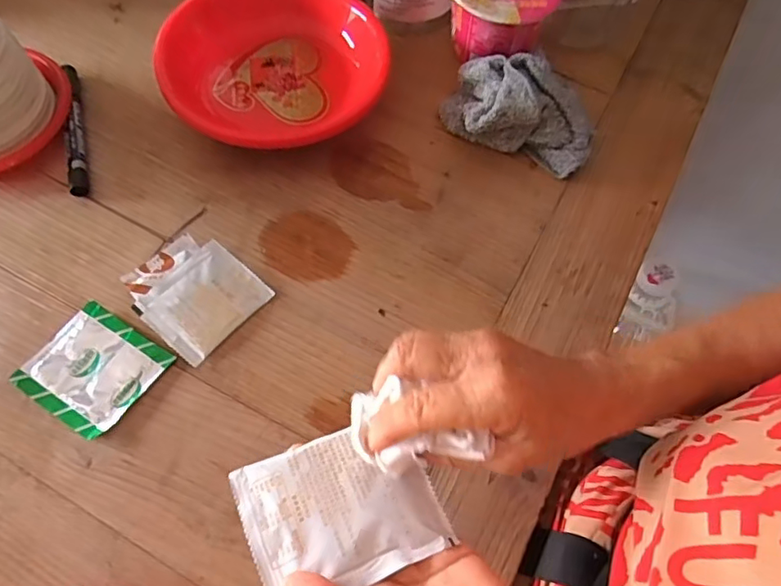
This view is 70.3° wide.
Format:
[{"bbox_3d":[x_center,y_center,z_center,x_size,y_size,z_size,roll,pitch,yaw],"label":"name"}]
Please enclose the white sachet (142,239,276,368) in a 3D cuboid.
[{"bbox_3d":[-0.134,0.007,0.407,0.059,0.014,0.077,38,69,14],"label":"white sachet"}]

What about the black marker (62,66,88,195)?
[{"bbox_3d":[-0.266,-0.140,0.467,0.012,0.014,0.136,-14,67,-10],"label":"black marker"}]

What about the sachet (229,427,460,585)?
[{"bbox_3d":[-0.026,0.109,0.285,0.095,0.011,0.074,-21,68,-12],"label":"sachet"}]

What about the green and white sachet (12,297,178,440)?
[{"bbox_3d":[-0.206,0.052,0.385,0.078,0.006,0.074,31,67,11],"label":"green and white sachet"}]

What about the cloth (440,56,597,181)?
[{"bbox_3d":[0.113,-0.161,0.478,0.126,0.052,0.087,17,65,5],"label":"cloth"}]

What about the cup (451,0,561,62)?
[{"bbox_3d":[0.097,-0.255,0.509,0.094,0.069,0.102,1,65,-3],"label":"cup"}]

